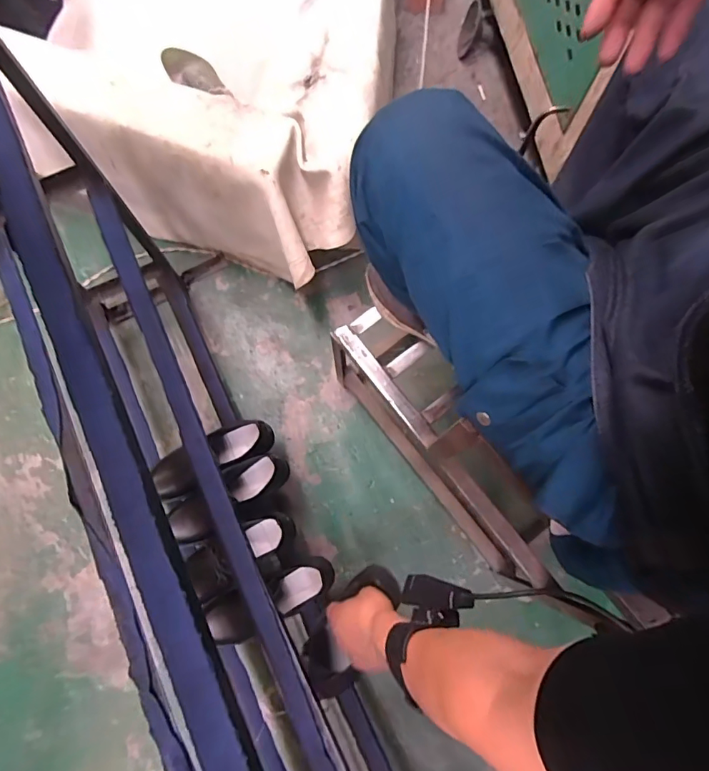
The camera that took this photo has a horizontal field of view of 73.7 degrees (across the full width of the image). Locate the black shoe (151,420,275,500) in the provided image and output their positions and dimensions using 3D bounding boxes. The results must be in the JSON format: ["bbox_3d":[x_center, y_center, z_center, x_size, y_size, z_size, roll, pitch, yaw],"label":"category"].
[{"bbox_3d":[-0.286,0.138,0.926,0.261,0.074,0.093,-24,76,-6],"label":"black shoe"}]

